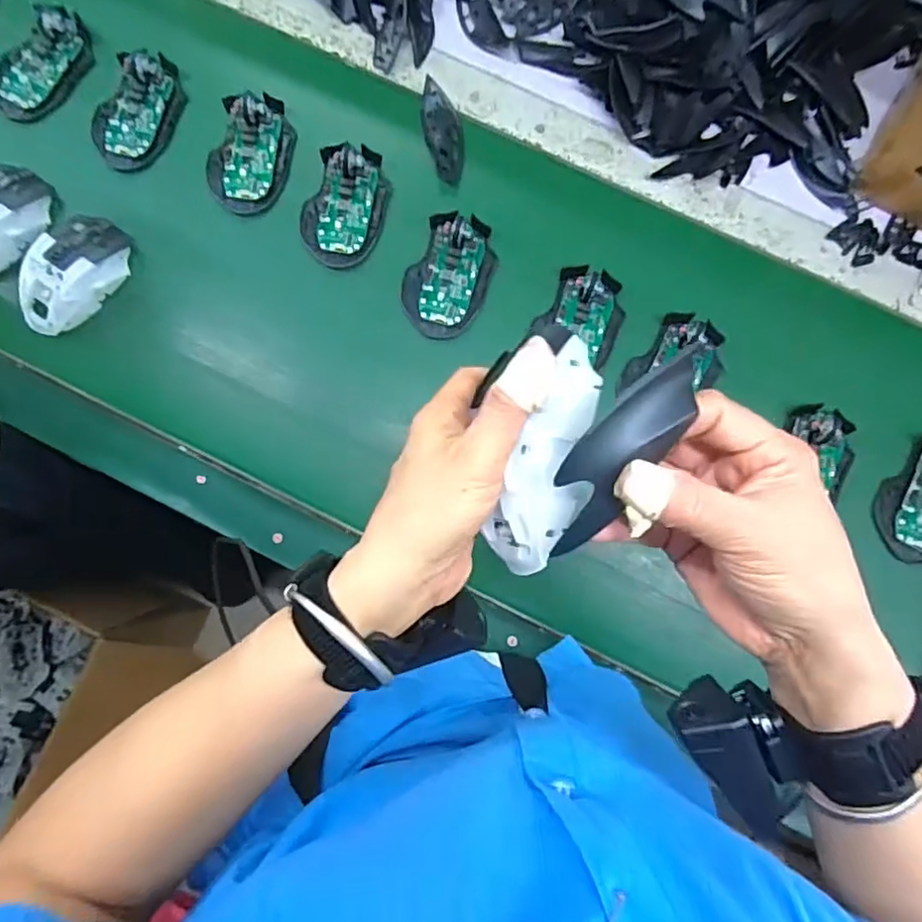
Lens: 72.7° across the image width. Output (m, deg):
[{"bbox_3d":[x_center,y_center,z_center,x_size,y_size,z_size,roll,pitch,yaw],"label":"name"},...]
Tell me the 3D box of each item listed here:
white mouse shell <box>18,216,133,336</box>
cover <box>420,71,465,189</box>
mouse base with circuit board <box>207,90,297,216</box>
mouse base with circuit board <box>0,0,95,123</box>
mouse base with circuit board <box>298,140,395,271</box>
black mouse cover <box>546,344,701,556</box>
[{"bbox_3d":[-0.351,-0.169,0.568,0.061,0.040,0.114,36,81,5],"label":"white mouse shell"},{"bbox_3d":[-0.017,-0.316,0.599,0.035,0.009,0.101,-11,80,-3],"label":"cover"},{"bbox_3d":[-0.198,-0.292,0.589,0.073,0.019,0.115,14,80,2],"label":"mouse base with circuit board"},{"bbox_3d":[-0.407,-0.384,0.601,0.061,0.021,0.111,44,82,6],"label":"mouse base with circuit board"},{"bbox_3d":[-0.108,-0.239,0.583,0.073,0.022,0.113,13,80,2],"label":"mouse base with circuit board"},{"bbox_3d":[0.064,-0.003,0.257,0.031,0.017,0.097,34,101,4],"label":"black mouse cover"}]

